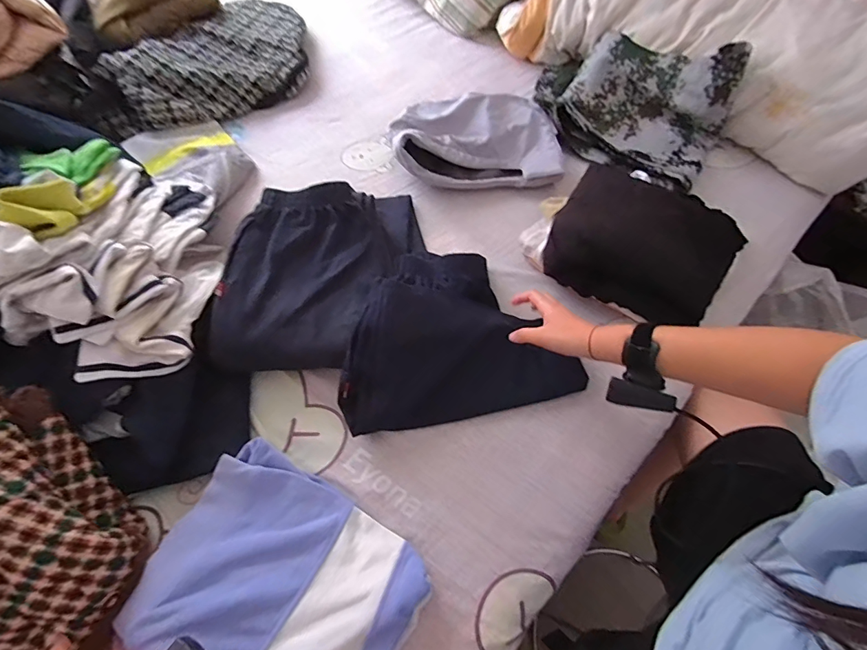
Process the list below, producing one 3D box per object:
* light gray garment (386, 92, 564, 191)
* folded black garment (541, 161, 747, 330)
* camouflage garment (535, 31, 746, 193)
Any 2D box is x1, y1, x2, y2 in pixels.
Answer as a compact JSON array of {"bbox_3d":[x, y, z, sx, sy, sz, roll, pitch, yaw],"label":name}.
[{"bbox_3d":[0.083,-0.358,0.819,0.317,0.081,0.219,0,62,-1],"label":"light gray garment"},{"bbox_3d":[0.307,-0.120,0.639,0.253,0.086,0.177,31,66,15],"label":"folded black garment"},{"bbox_3d":[0.379,-0.445,0.830,0.374,0.141,0.253,25,65,12],"label":"camouflage garment"}]

